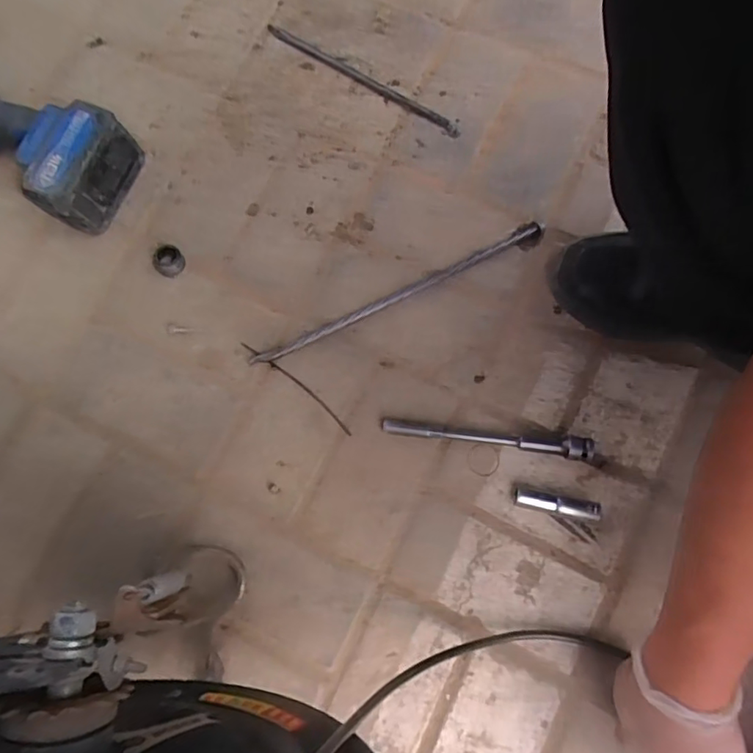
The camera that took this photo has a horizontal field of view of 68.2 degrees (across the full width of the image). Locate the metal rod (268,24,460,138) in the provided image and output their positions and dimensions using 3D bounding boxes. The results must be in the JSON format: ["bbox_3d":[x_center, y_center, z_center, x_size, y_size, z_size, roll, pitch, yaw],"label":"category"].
[{"bbox_3d":[-0.017,-0.341,0.638,0.255,0.005,0.014,32,80,8],"label":"metal rod"}]

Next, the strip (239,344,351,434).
[{"bbox_3d":[-0.081,0.009,0.569,0.148,0.004,0.009,39,81,9],"label":"strip"}]

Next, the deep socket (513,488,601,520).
[{"bbox_3d":[0.171,0.122,0.534,0.080,0.019,0.016,11,78,3],"label":"deep socket"}]

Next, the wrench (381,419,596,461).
[{"bbox_3d":[0.110,0.059,0.549,0.206,0.018,0.020,7,78,3],"label":"wrench"}]

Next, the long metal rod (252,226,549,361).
[{"bbox_3d":[0.024,-0.086,0.581,0.331,0.012,0.016,-26,78,-5],"label":"long metal rod"}]

